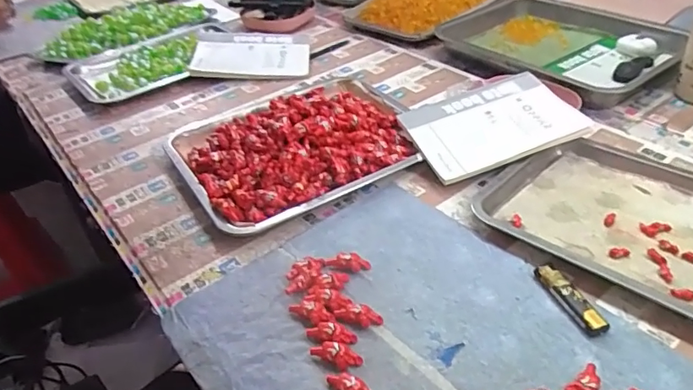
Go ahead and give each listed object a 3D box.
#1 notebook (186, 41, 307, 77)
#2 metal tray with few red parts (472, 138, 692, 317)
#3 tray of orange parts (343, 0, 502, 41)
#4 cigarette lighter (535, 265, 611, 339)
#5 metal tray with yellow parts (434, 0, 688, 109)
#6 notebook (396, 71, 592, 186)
[{"bbox_3d":[-0.177,-0.249,0.957,0.215,0.024,0.121,1,38,8],"label":"notebook"},{"bbox_3d":[0.321,0.020,0.543,0.307,0.021,0.230,28,48,35],"label":"metal tray with few red parts"},{"bbox_3d":[0.173,-0.405,1.116,0.315,0.046,0.237,-33,46,-31],"label":"tray of orange parts"},{"bbox_3d":[0.200,0.091,0.471,0.021,0.010,0.083,-14,39,-12],"label":"cigarette lighter"},{"bbox_3d":[0.365,-0.262,0.894,0.305,0.041,0.368,-28,43,-28],"label":"metal tray with yellow parts"},{"bbox_3d":[0.179,-0.091,0.664,0.191,0.011,0.147,-19,48,-3],"label":"notebook"}]

